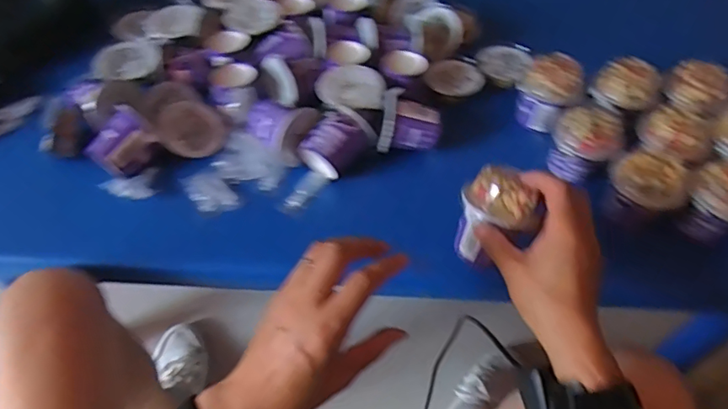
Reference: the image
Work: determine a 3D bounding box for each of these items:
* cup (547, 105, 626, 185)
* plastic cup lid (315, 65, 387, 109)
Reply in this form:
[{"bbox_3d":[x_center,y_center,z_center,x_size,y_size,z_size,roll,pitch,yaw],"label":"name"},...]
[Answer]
[{"bbox_3d":[0.235,-0.064,0.562,0.068,0.067,0.058,26,57,18],"label":"cup"},{"bbox_3d":[-0.014,-0.133,0.591,0.076,0.007,0.067,1,53,0],"label":"plastic cup lid"}]

